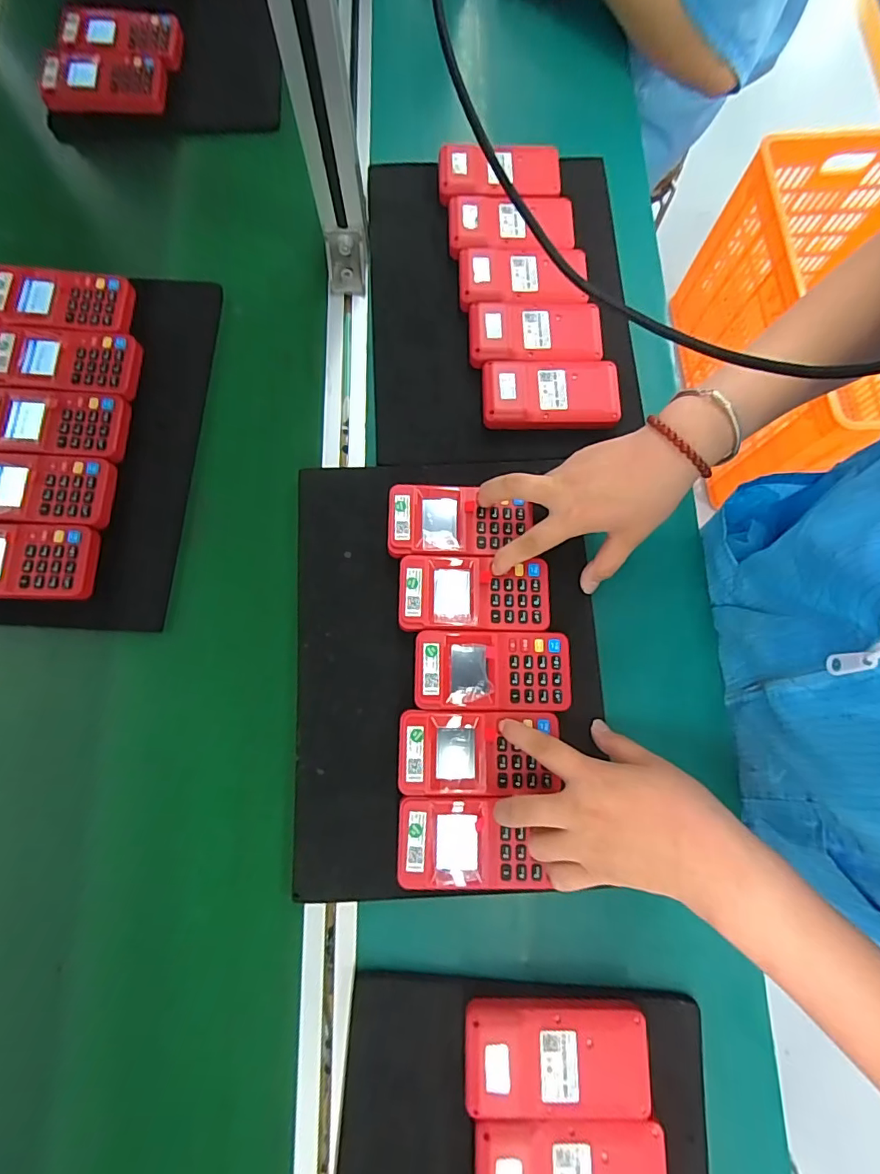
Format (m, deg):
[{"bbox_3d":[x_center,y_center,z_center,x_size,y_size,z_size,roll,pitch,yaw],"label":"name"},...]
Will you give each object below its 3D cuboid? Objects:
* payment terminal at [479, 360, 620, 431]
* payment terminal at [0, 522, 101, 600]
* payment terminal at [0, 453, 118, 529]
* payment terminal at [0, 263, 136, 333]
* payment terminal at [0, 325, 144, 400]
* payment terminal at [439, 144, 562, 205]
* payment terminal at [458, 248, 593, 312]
[{"bbox_3d":[0.101,-0.177,0.448,0.122,0.023,0.063,1,80,-1],"label":"payment terminal"},{"bbox_3d":[-0.351,-0.022,0.404,0.118,0.028,0.062,1,80,-1],"label":"payment terminal"},{"bbox_3d":[-0.345,-0.083,0.417,0.118,0.027,0.061,1,80,-1],"label":"payment terminal"},{"bbox_3d":[-0.355,-0.270,0.453,0.126,0.014,0.064,1,80,-1],"label":"payment terminal"},{"bbox_3d":[-0.343,-0.207,0.446,0.123,0.026,0.062,2,78,2],"label":"payment terminal"},{"bbox_3d":[0.062,-0.423,0.501,0.123,0.029,0.070,-4,80,-2],"label":"payment terminal"},{"bbox_3d":[0.082,-0.300,0.476,0.124,0.024,0.065,-2,80,-2],"label":"payment terminal"}]

